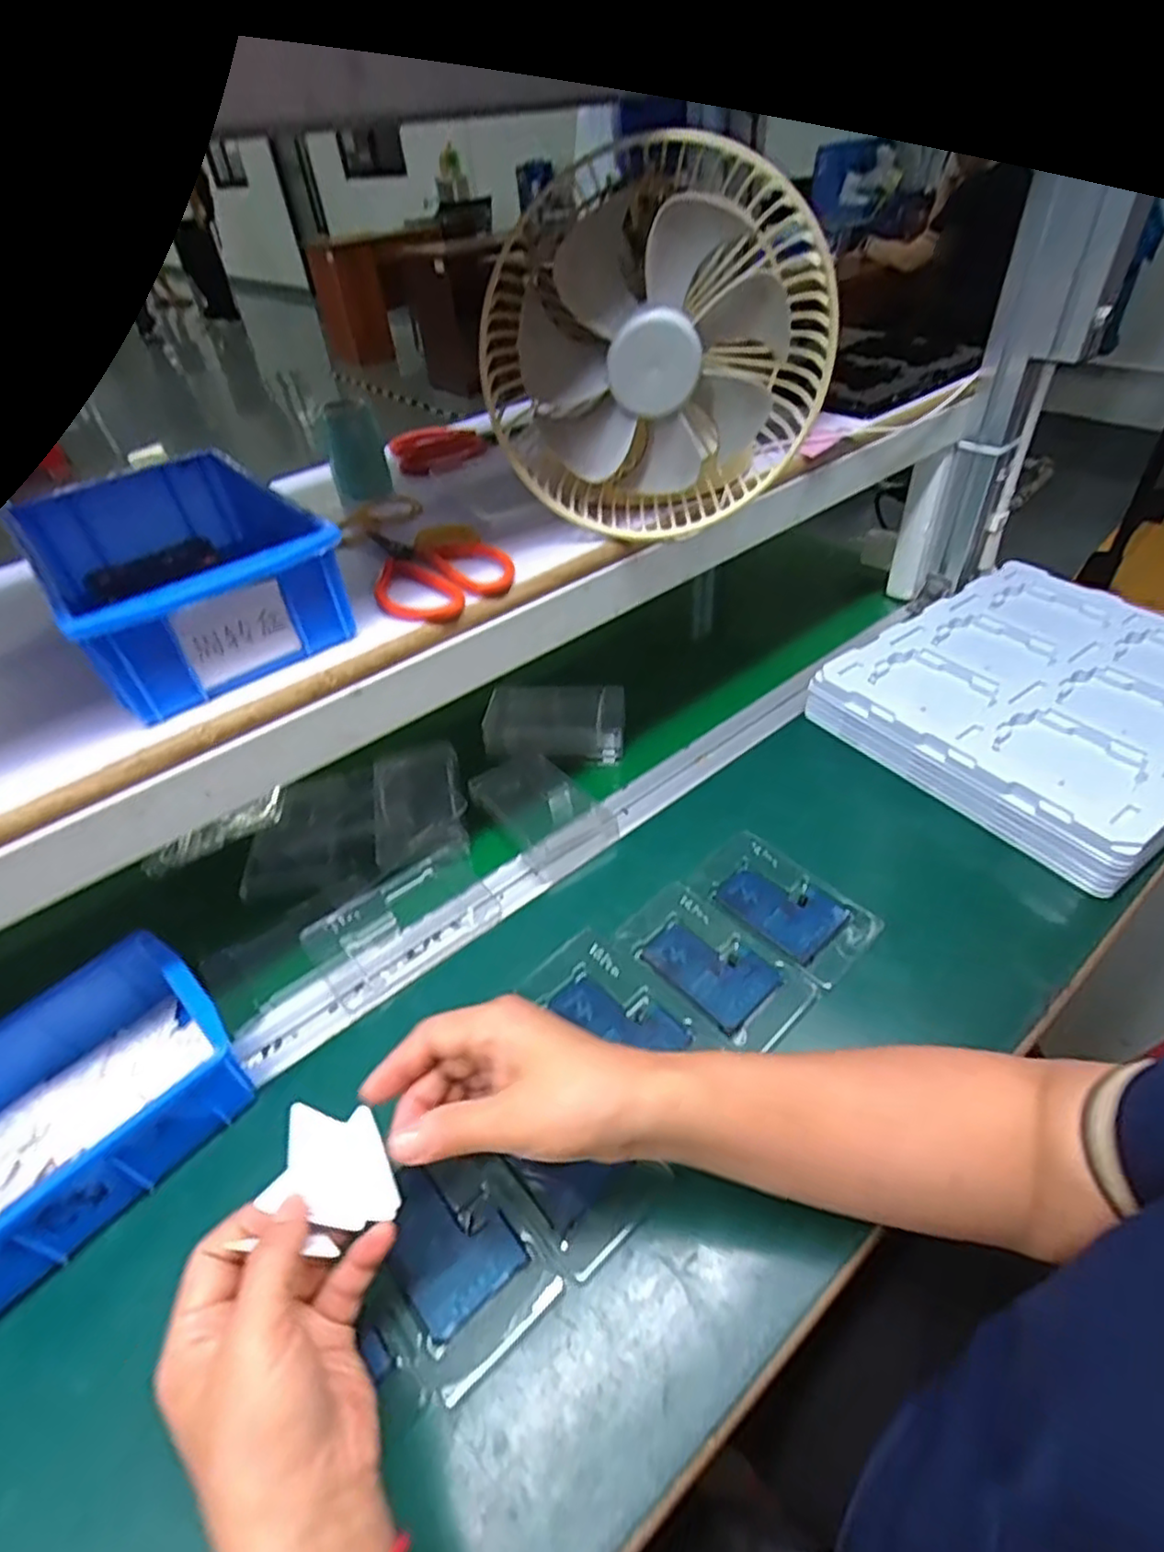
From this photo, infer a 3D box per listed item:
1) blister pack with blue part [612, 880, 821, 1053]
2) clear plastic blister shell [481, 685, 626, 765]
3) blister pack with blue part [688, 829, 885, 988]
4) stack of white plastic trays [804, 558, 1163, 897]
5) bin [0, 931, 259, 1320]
[{"bbox_3d":[0.090,0.129,0.480,0.074,0.004,0.128,-36,50,-28],"label":"blister pack with blue part"},{"bbox_3d":[-0.024,-0.053,0.656,0.128,0.028,0.076,1,43,8],"label":"clear plastic blister shell"},{"bbox_3d":[0.148,0.094,0.513,0.074,0.011,0.125,-36,50,-28],"label":"blister pack with blue part"},{"bbox_3d":[0.416,-0.070,0.631,0.310,0.064,0.289,-29,47,-23],"label":"stack of white plastic trays"},{"bbox_3d":[-0.318,0.200,0.410,0.152,0.063,0.202,34,56,31],"label":"bin"}]

